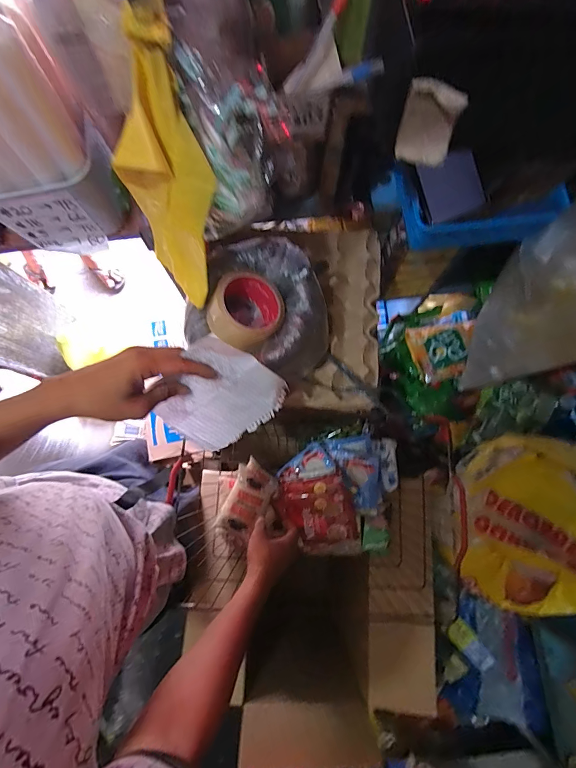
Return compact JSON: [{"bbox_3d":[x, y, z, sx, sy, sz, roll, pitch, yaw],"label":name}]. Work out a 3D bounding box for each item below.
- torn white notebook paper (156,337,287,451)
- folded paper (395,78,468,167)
[{"bbox_3d":[-0.089,0.022,0.441,0.153,0.138,0.012,-38,37,22],"label":"torn white notebook paper"},{"bbox_3d":[0.121,-0.220,0.307,0.048,0.068,0.011,5,78,2],"label":"folded paper"}]

